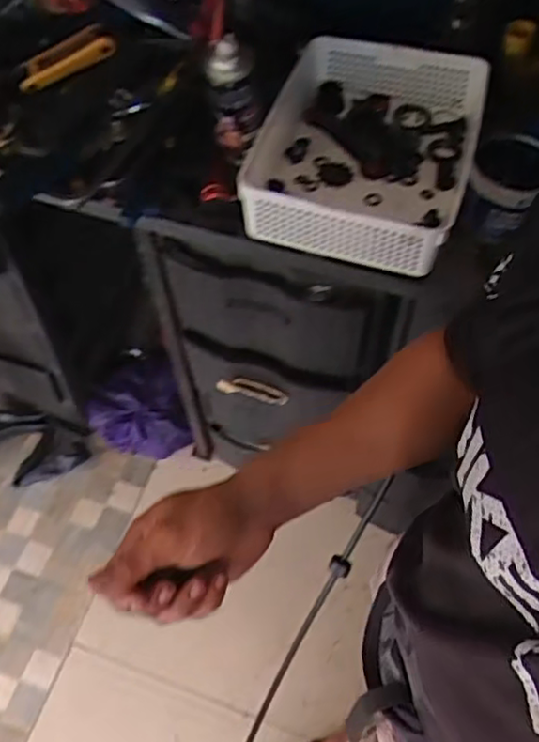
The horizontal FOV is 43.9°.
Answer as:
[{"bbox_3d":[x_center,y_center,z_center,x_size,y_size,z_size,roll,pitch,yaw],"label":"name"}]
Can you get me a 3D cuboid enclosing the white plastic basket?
[{"bbox_3d":[0.122,-0.284,0.837,0.242,0.092,0.321,16,62,9],"label":"white plastic basket"}]

